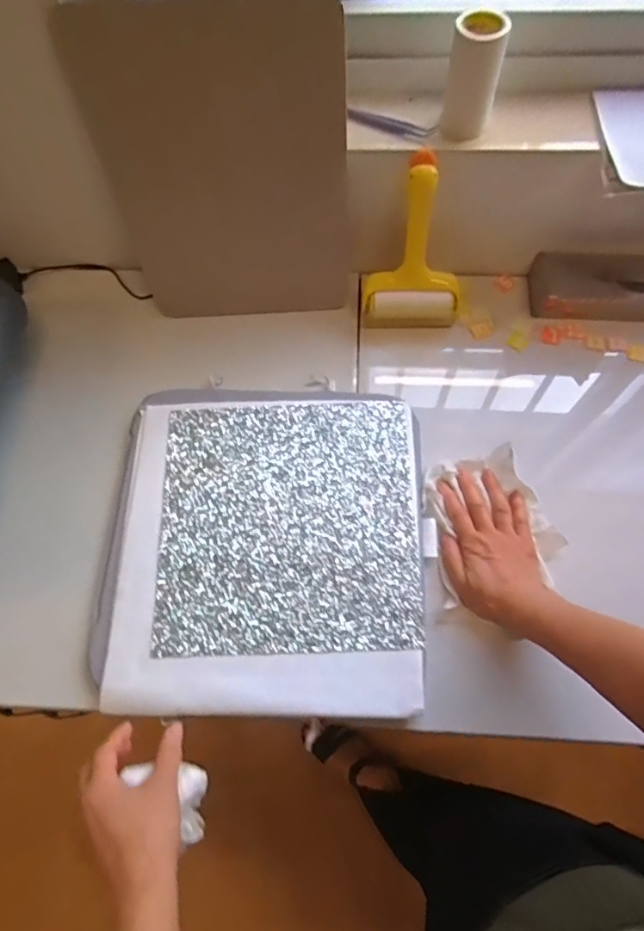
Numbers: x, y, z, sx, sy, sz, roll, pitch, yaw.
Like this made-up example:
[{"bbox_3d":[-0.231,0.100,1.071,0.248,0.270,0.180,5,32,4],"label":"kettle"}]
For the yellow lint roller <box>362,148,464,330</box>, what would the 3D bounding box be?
[{"bbox_3d":[0.122,-0.273,0.669,0.132,0.207,0.039,7,36,5],"label":"yellow lint roller"}]

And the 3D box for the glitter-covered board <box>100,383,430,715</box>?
[{"bbox_3d":[-0.067,0.080,0.624,0.360,0.011,0.380,0,69,2],"label":"glitter-covered board"}]

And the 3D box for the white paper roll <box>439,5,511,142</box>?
[{"bbox_3d":[0.159,-0.408,0.561,0.060,0.097,0.051,8,69,5],"label":"white paper roll"}]

